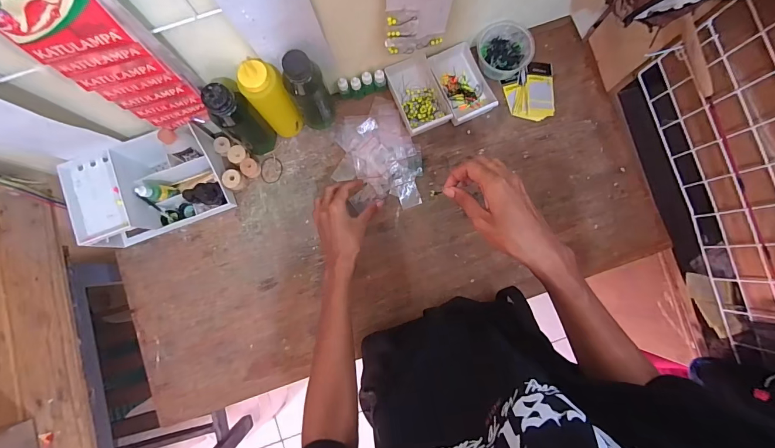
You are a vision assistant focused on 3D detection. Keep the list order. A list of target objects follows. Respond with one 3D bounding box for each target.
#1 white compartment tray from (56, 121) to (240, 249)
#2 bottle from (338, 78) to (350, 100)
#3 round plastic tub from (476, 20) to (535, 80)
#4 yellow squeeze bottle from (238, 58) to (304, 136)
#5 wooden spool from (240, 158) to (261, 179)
[{"bbox_3d":[-0.416,-0.070,0.630,0.231,0.121,0.154,-20,84,-2],"label":"white compartment tray"},{"bbox_3d":[-0.082,-0.256,0.681,0.018,0.055,0.022,-17,84,-1],"label":"bottle"},{"bbox_3d":[0.221,-0.327,0.676,0.091,0.043,0.090,0,83,0],"label":"round plastic tub"},{"bbox_3d":[-0.189,-0.203,0.604,0.059,0.192,0.046,-32,84,-3],"label":"yellow squeeze bottle"},{"bbox_3d":[-0.256,-0.103,0.677,0.033,0.024,0.033,0,83,0],"label":"wooden spool"}]

